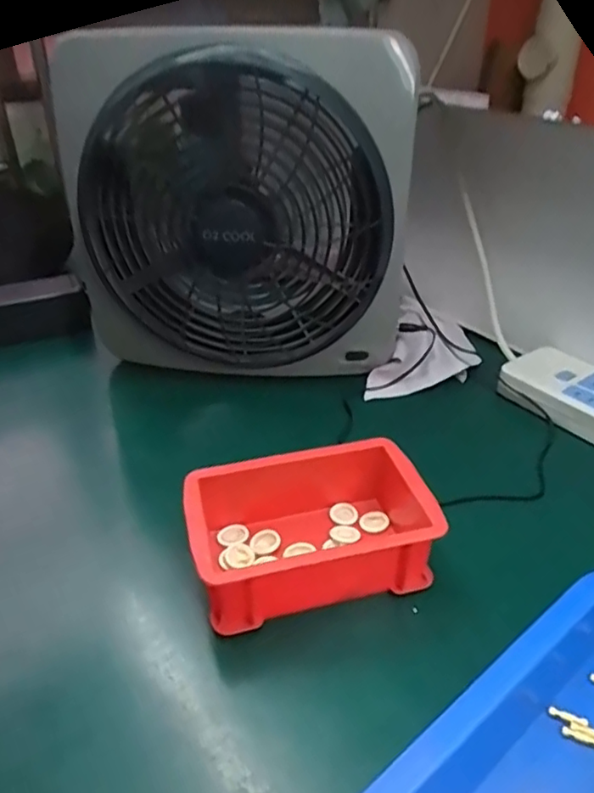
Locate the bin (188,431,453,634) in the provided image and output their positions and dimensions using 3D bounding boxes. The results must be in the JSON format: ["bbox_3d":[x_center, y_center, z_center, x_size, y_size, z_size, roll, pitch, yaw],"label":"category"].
[{"bbox_3d":[0.009,0.087,0.384,0.152,0.058,0.096,-9,35,-13],"label":"bin"}]

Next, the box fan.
[{"bbox_3d":[-0.053,-0.155,0.527,0.291,0.290,0.103,3,34,5],"label":"box fan"}]

